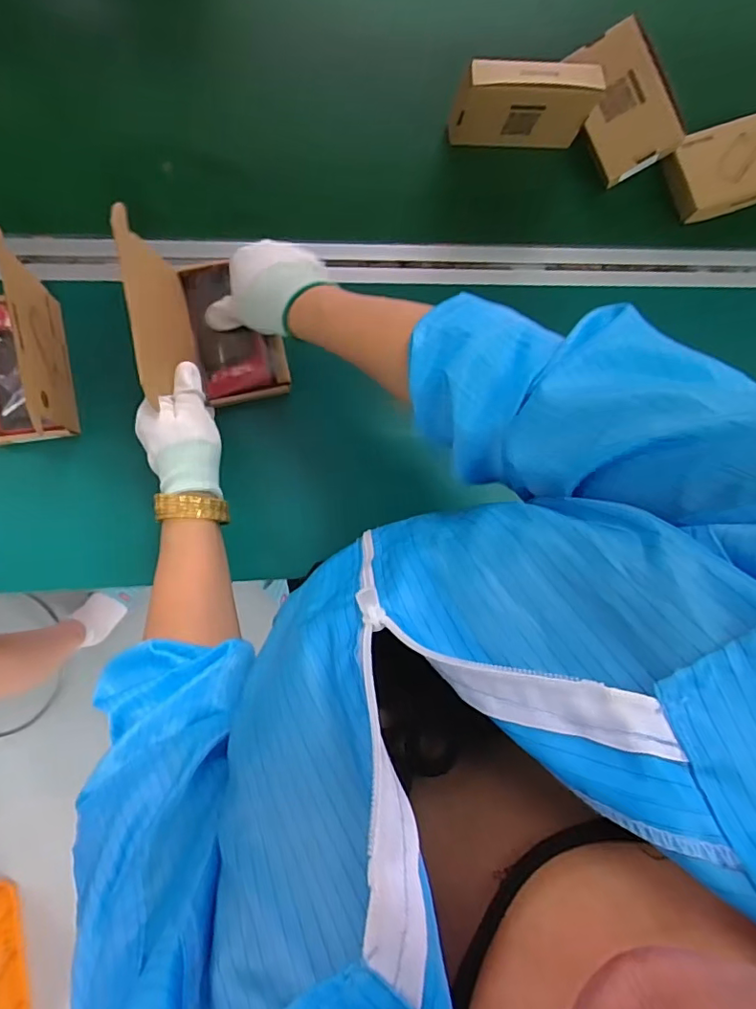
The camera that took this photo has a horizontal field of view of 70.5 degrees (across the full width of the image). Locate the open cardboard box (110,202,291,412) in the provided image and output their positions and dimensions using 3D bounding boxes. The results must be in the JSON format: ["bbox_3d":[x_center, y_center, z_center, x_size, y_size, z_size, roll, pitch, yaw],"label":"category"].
[{"bbox_3d":[-0.151,-0.170,0.481,0.112,0.118,0.140,-14,92,-7],"label":"open cardboard box"}]

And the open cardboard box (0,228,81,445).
[{"bbox_3d":[-0.326,-0.128,0.457,0.094,0.117,0.138,-8,92,-7],"label":"open cardboard box"}]

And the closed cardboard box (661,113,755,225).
[{"bbox_3d":[0.398,-0.376,0.596,0.143,0.026,0.092,-23,93,-6],"label":"closed cardboard box"}]

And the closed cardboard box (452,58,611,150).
[{"bbox_3d":[0.145,-0.403,0.542,0.137,0.085,0.027,-5,91,-7],"label":"closed cardboard box"}]

